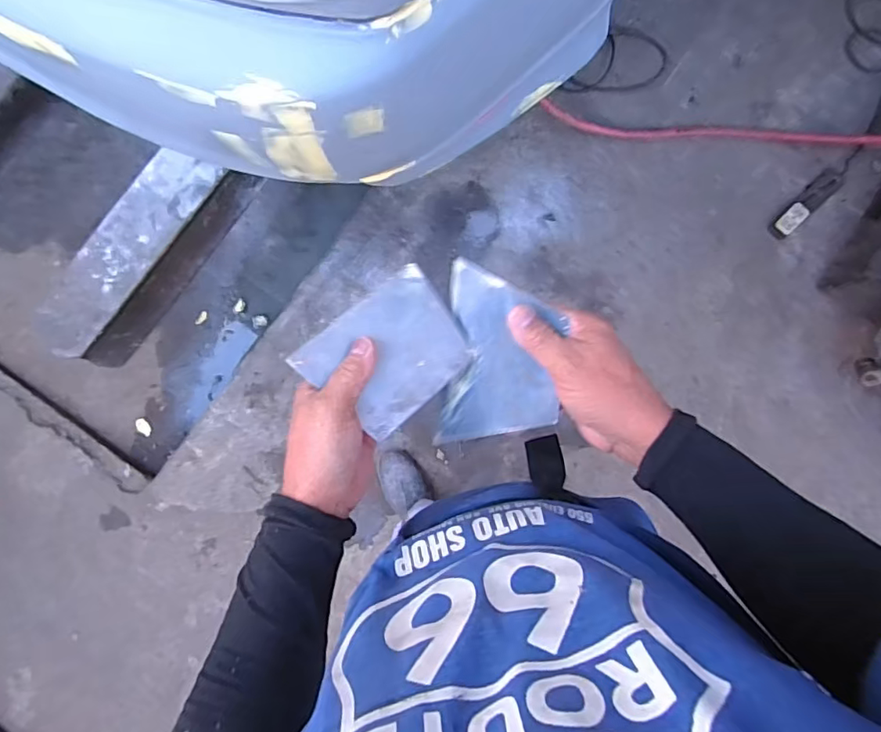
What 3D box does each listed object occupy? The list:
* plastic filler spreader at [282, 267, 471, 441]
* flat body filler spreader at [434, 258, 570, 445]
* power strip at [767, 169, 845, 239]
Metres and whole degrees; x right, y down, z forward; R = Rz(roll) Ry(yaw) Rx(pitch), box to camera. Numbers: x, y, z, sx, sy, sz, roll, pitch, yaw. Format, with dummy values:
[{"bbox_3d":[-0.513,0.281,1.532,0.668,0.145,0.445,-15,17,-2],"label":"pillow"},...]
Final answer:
[{"bbox_3d":[-0.036,-0.010,0.401,0.116,0.008,0.088,-42,90,-18],"label":"plastic filler spreader"},{"bbox_3d":[0.045,-0.006,0.405,0.096,0.008,0.137,8,95,34],"label":"flat body filler spreader"},{"bbox_3d":[0.936,-0.418,1.347,0.236,0.031,0.048,-43,85,-3],"label":"power strip"}]

